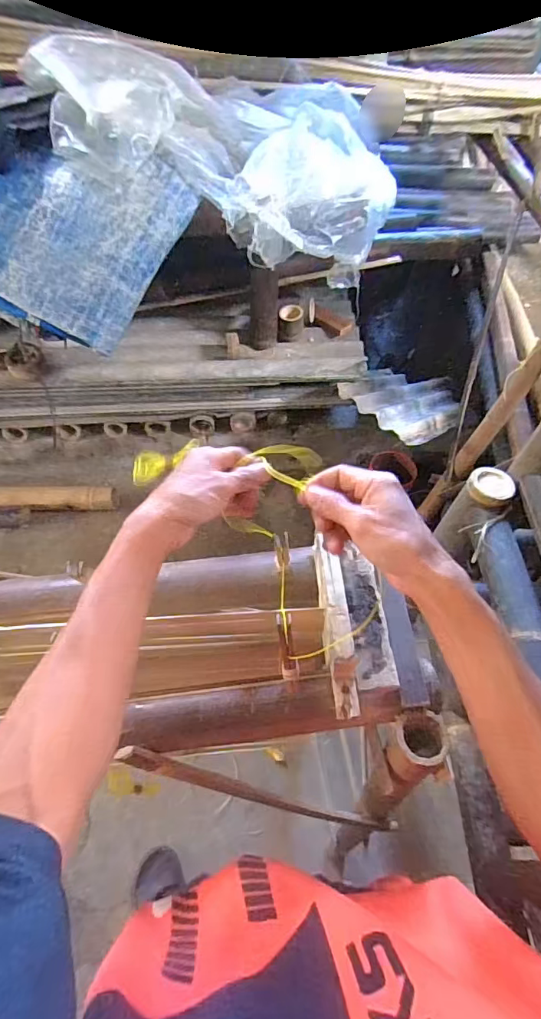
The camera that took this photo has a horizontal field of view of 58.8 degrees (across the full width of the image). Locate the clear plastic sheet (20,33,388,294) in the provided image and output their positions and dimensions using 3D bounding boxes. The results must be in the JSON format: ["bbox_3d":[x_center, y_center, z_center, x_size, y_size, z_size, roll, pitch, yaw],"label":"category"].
[{"bbox_3d":[-0.068,-0.764,1.050,0.740,0.137,0.528,-16,88,-20],"label":"clear plastic sheet"}]

